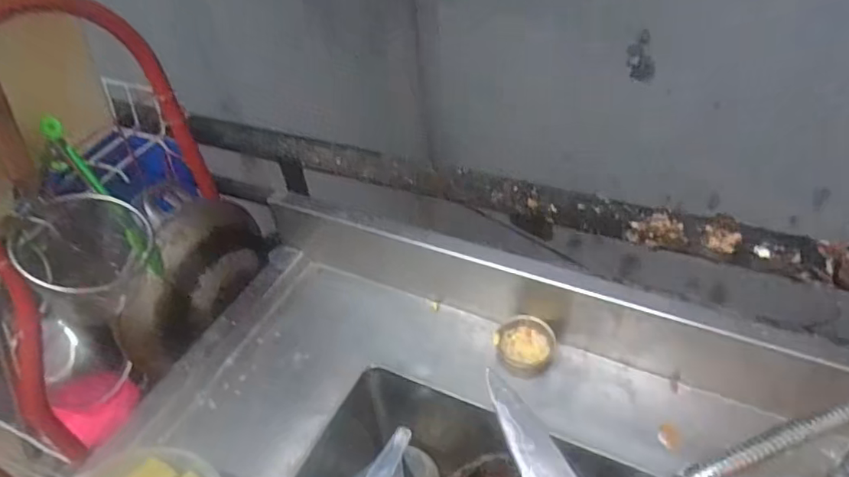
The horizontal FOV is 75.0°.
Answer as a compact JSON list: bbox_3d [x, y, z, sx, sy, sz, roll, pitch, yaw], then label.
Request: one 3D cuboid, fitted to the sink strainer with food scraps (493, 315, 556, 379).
[{"bbox_3d":[0.127,0.137,0.706,0.069,0.038,0.069,-3,45,3],"label":"sink strainer with food scraps"}]

